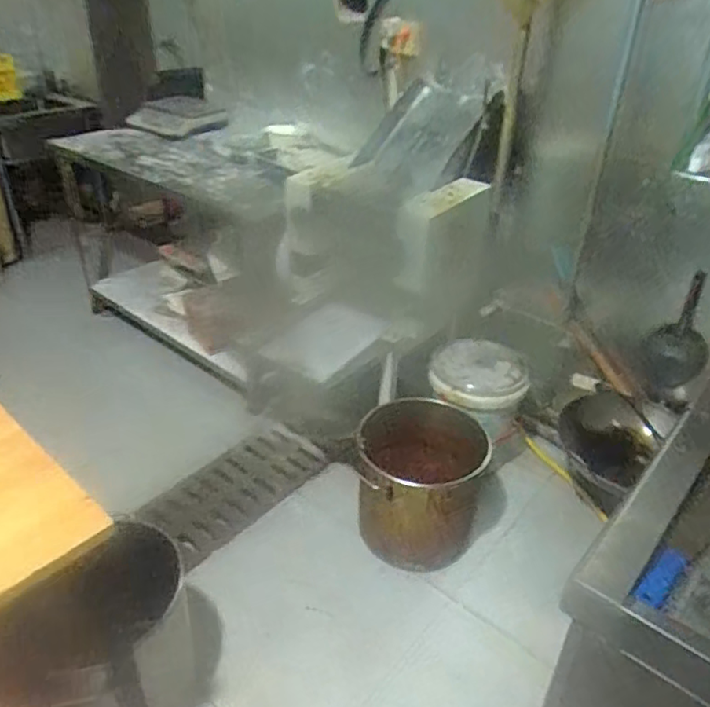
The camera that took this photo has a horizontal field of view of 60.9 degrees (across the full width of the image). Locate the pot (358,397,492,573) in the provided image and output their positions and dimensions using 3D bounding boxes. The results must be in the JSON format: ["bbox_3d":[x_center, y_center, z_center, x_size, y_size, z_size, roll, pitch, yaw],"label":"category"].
[{"bbox_3d":[0.185,0.376,1.744,0.344,0.346,0.341,1,33,0],"label":"pot"}]

